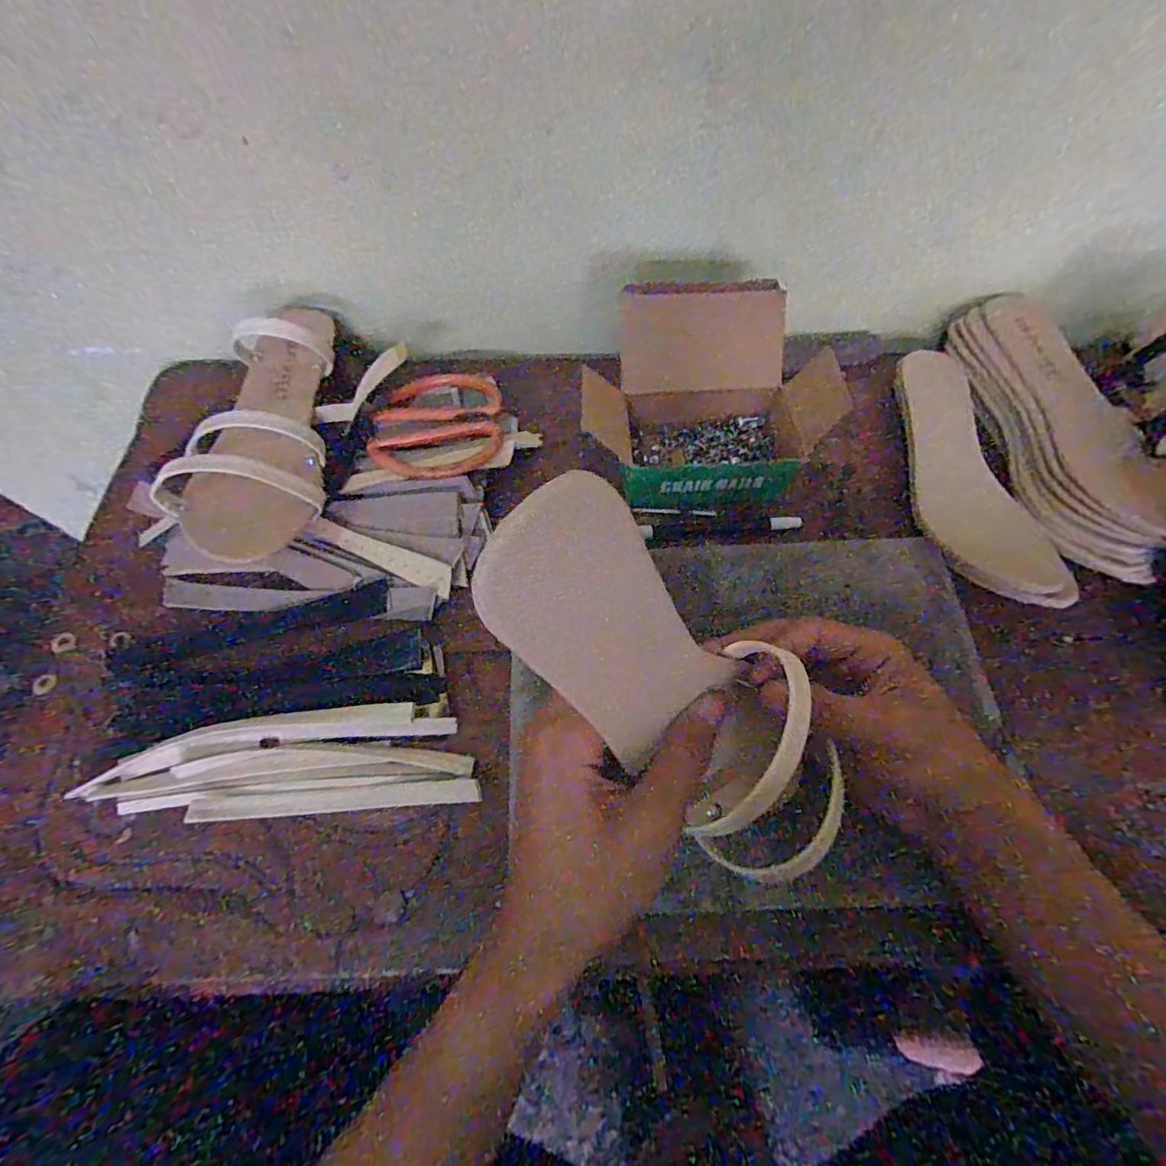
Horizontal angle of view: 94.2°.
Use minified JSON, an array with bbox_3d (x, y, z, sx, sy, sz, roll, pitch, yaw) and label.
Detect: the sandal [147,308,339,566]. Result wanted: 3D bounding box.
[{"bbox_3d":[-0.217,-0.124,0.376,0.076,0.060,0.216,-7,59,-5],"label":"sandal"}]

